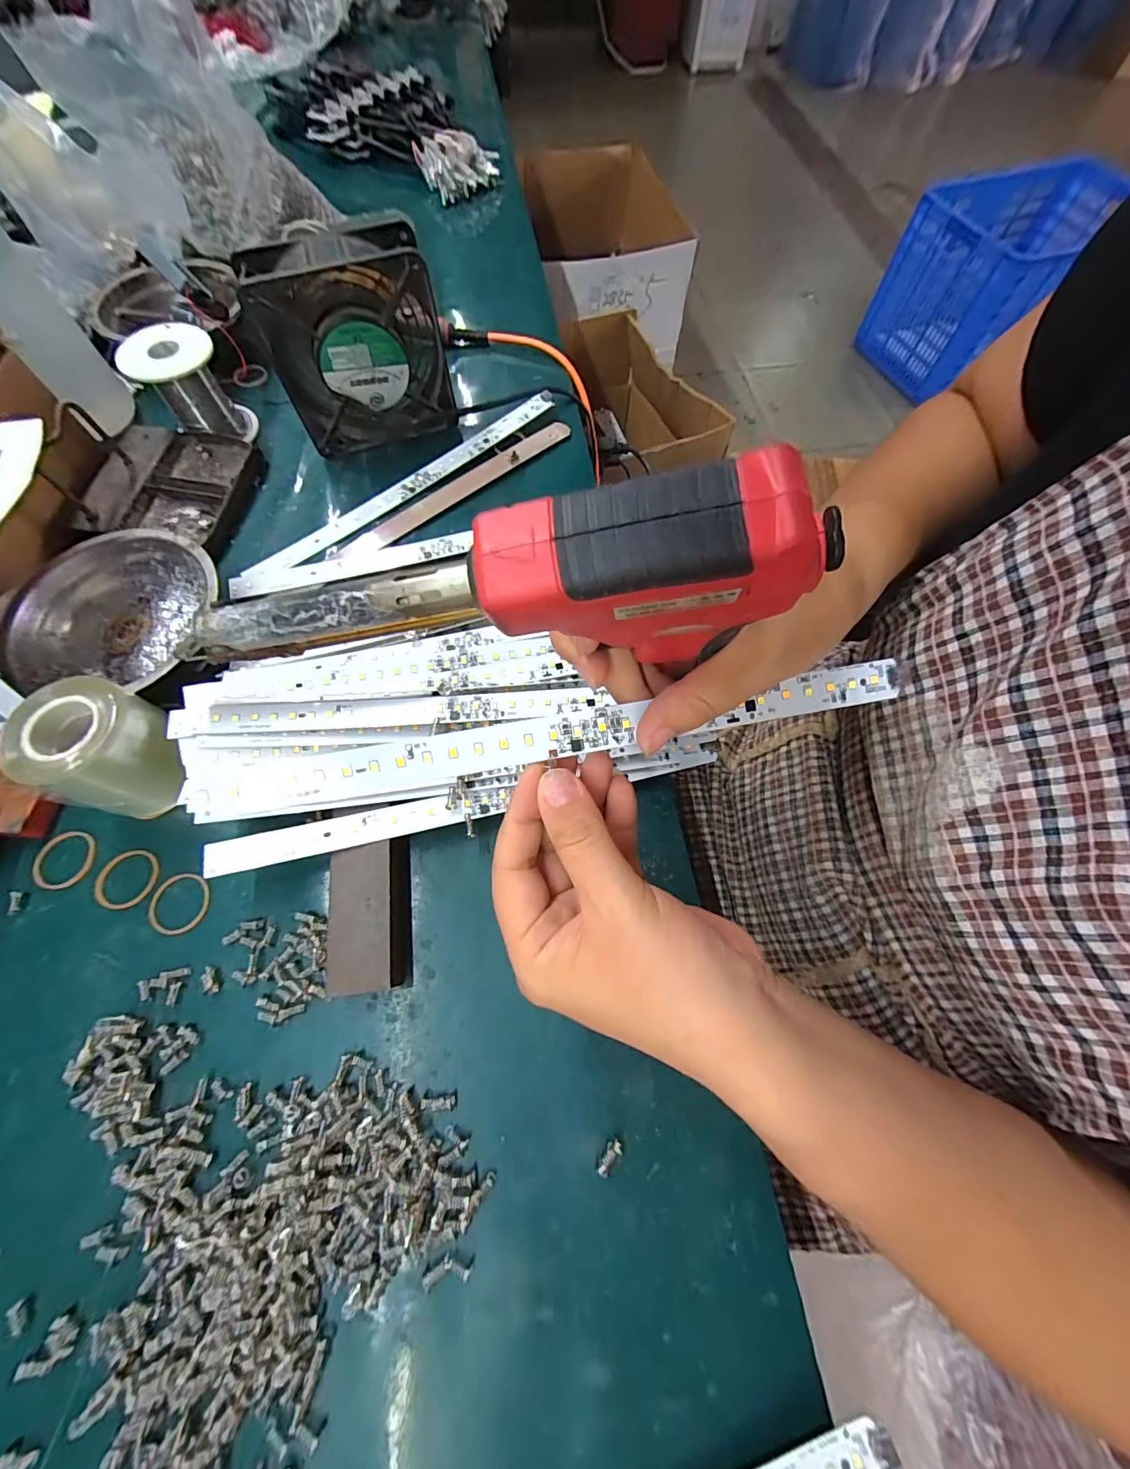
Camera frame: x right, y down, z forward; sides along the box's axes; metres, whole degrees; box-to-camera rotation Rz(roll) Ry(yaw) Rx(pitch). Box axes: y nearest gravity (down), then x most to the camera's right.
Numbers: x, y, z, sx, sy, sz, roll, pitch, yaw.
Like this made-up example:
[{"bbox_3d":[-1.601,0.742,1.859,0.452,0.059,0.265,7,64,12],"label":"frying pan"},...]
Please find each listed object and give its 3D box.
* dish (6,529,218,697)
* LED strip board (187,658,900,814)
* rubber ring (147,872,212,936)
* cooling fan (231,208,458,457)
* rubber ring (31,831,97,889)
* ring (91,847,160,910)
[{"bbox_3d":[-0.285,-0.076,0.316,0.113,0.038,0.113,0,67,0],"label":"dish"},{"bbox_3d":[0.003,-0.001,0.194,0.278,0.004,0.018,-10,90,-7],"label":"LED strip board"},{"bbox_3d":[-0.215,0.093,0.268,0.033,0.004,0.032,0,67,0],"label":"rubber ring"},{"bbox_3d":[-0.155,-0.285,0.361,0.121,0.120,0.052,-22,69,-9],"label":"cooling fan"},{"bbox_3d":[-0.287,0.072,0.277,0.030,0.004,0.032,0,67,0],"label":"rubber ring"},{"bbox_3d":[-0.249,0.081,0.272,0.033,0.004,0.032,0,67,0],"label":"ring"}]

